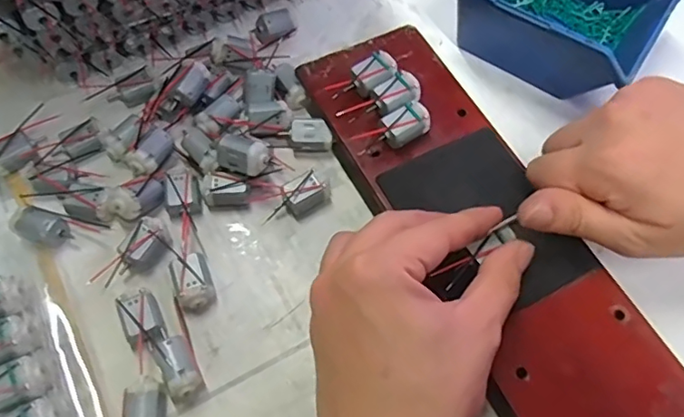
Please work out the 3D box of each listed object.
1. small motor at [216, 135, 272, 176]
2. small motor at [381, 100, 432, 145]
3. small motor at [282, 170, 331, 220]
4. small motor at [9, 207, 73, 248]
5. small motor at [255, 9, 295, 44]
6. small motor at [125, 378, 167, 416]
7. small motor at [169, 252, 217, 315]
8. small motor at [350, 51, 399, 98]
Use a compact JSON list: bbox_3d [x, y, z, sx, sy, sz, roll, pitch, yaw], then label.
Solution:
[{"bbox_3d":[-0.057,-0.030,0.315,0.030,0.016,0.017,21,65,8],"label":"small motor"},{"bbox_3d":[0.036,-0.047,0.316,0.028,0.017,0.020,-27,68,-14],"label":"small motor"},{"bbox_3d":[-0.022,-0.009,0.324,0.025,0.017,0.016,-31,69,-15],"label":"small motor"},{"bbox_3d":[-0.168,0.011,0.309,0.027,0.016,0.020,29,67,12],"label":"small motor"},{"bbox_3d":[-0.046,-0.122,0.374,0.025,0.019,0.015,-34,69,-16],"label":"small motor"},{"bbox_3d":[-0.094,0.098,0.267,0.017,0.018,0.027,-7,64,-5],"label":"small motor"},{"bbox_3d":[-0.080,0.040,0.299,0.019,0.017,0.027,-20,66,-11],"label":"small motor"},{"bbox_3d":[0.020,-0.079,0.331,0.029,0.015,0.019,-40,71,-19],"label":"small motor"}]

